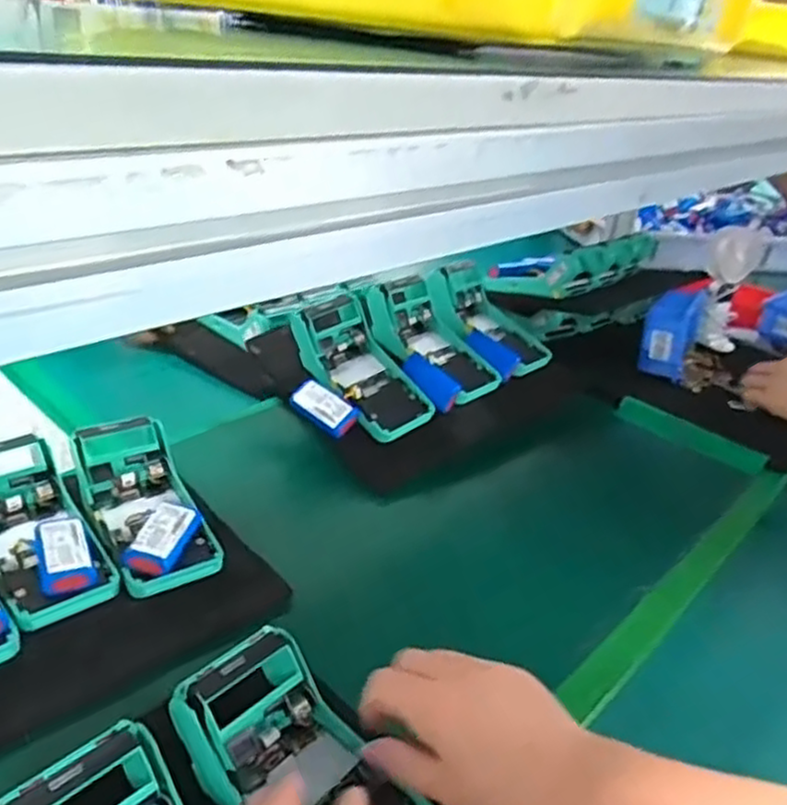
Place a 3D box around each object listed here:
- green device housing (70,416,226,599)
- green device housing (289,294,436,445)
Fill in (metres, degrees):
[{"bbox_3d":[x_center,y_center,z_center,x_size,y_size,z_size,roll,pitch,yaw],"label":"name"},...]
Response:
[{"bbox_3d":[-0.202,0.083,0.594,0.078,0.076,0.162,-15,32,-33],"label":"green device housing"},{"bbox_3d":[-0.036,-0.035,0.781,0.082,0.062,0.176,-22,67,-41],"label":"green device housing"}]

